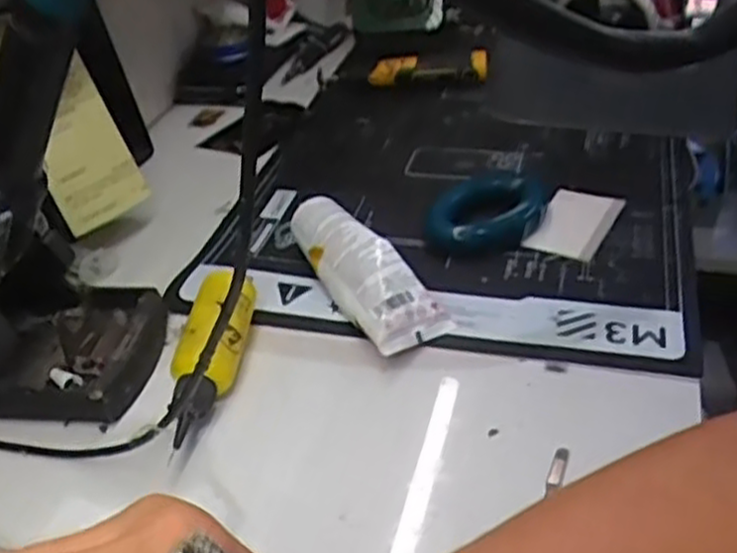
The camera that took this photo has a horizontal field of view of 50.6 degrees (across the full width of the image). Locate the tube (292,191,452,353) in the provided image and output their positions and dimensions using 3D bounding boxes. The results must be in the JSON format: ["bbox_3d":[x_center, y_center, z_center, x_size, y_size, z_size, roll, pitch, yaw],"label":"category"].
[{"bbox_3d":[-0.006,-0.005,0.510,0.050,0.036,0.144,-22,40,-21],"label":"tube"}]

